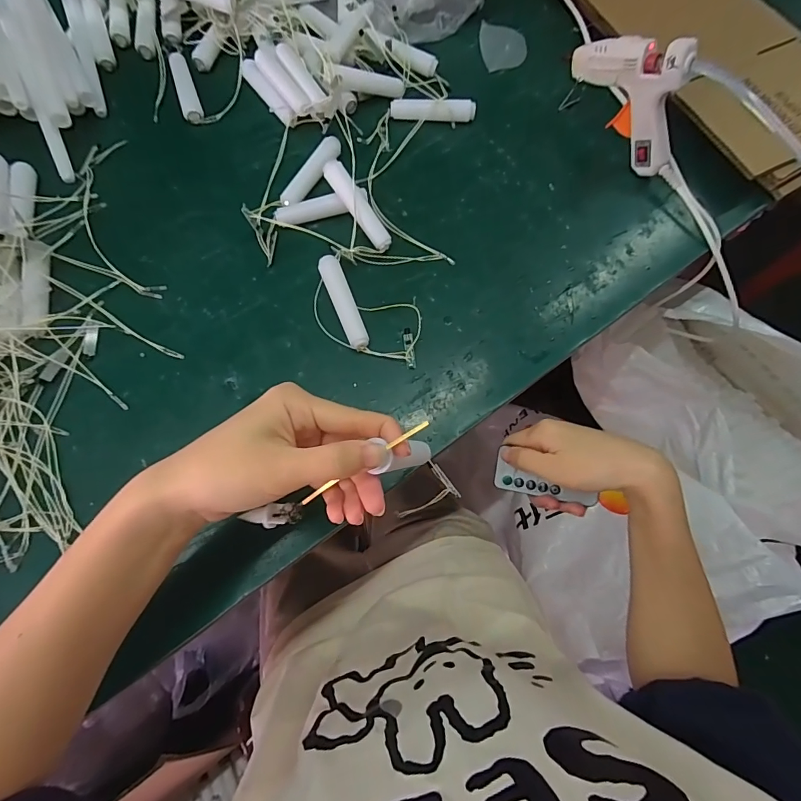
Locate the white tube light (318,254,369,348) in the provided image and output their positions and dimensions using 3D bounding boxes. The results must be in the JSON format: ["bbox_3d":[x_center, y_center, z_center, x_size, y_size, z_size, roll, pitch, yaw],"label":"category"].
[{"bbox_3d":[-0.050,-0.088,0.382,0.020,0.017,0.090,-21,73,-9],"label":"white tube light"}]

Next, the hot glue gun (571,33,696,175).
[{"bbox_3d":[0.229,-0.307,0.423,0.025,0.103,0.141,-35,75,-13],"label":"hot glue gun"}]

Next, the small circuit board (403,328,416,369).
[{"bbox_3d":[0.008,-0.046,0.377,0.008,0.006,0.037,-6,71,-4],"label":"small circuit board"}]

